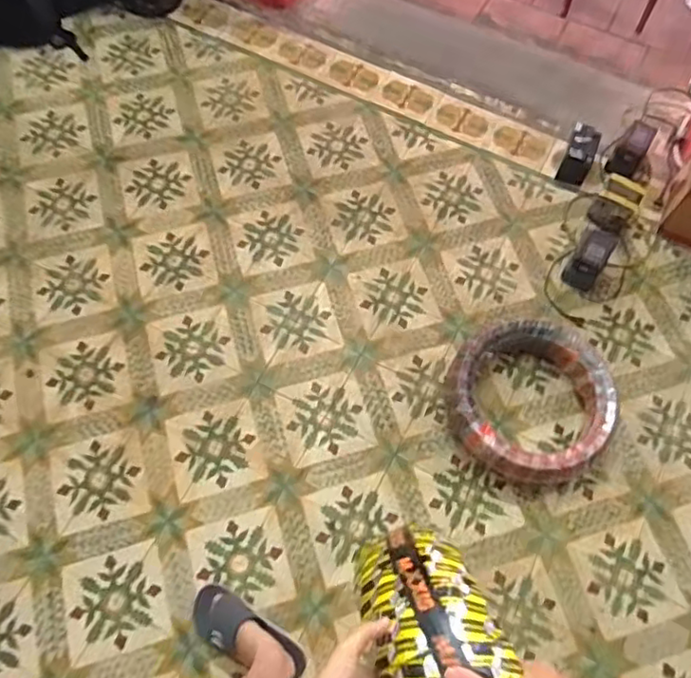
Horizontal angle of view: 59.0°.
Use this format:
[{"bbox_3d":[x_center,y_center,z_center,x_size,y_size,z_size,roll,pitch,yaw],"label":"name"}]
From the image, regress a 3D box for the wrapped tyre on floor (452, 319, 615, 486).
[{"bbox_3d":[0.474,0.154,1.562,0.398,0.132,0.418,1,66,-1],"label":"wrapped tyre on floor"}]

